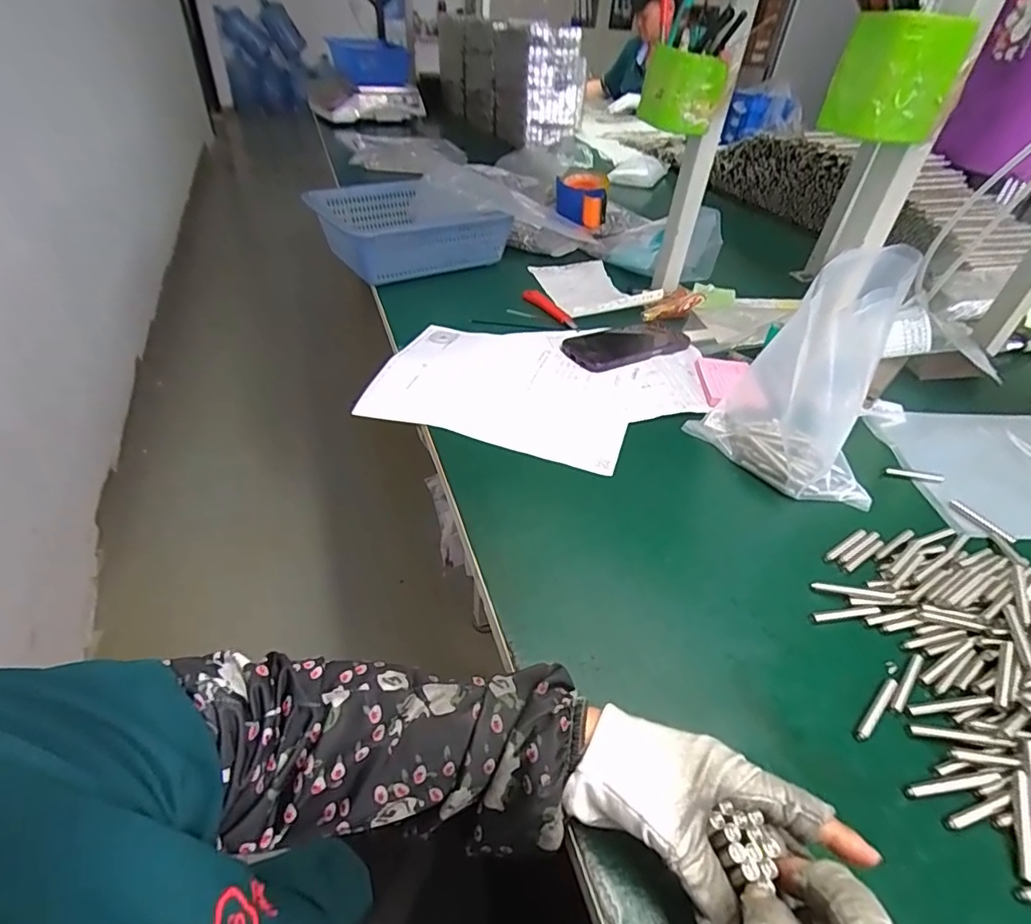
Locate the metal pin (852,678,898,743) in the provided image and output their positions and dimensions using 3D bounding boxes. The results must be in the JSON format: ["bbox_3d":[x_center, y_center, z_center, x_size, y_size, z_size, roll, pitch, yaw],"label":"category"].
[{"bbox_3d":[0.248,0.168,0.371,0.061,0.004,0.008,-28,51,-33],"label":"metal pin"}]

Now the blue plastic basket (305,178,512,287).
[{"bbox_3d":[-0.184,-0.381,0.914,0.282,0.113,0.220,-21,48,-28],"label":"blue plastic basket"}]

